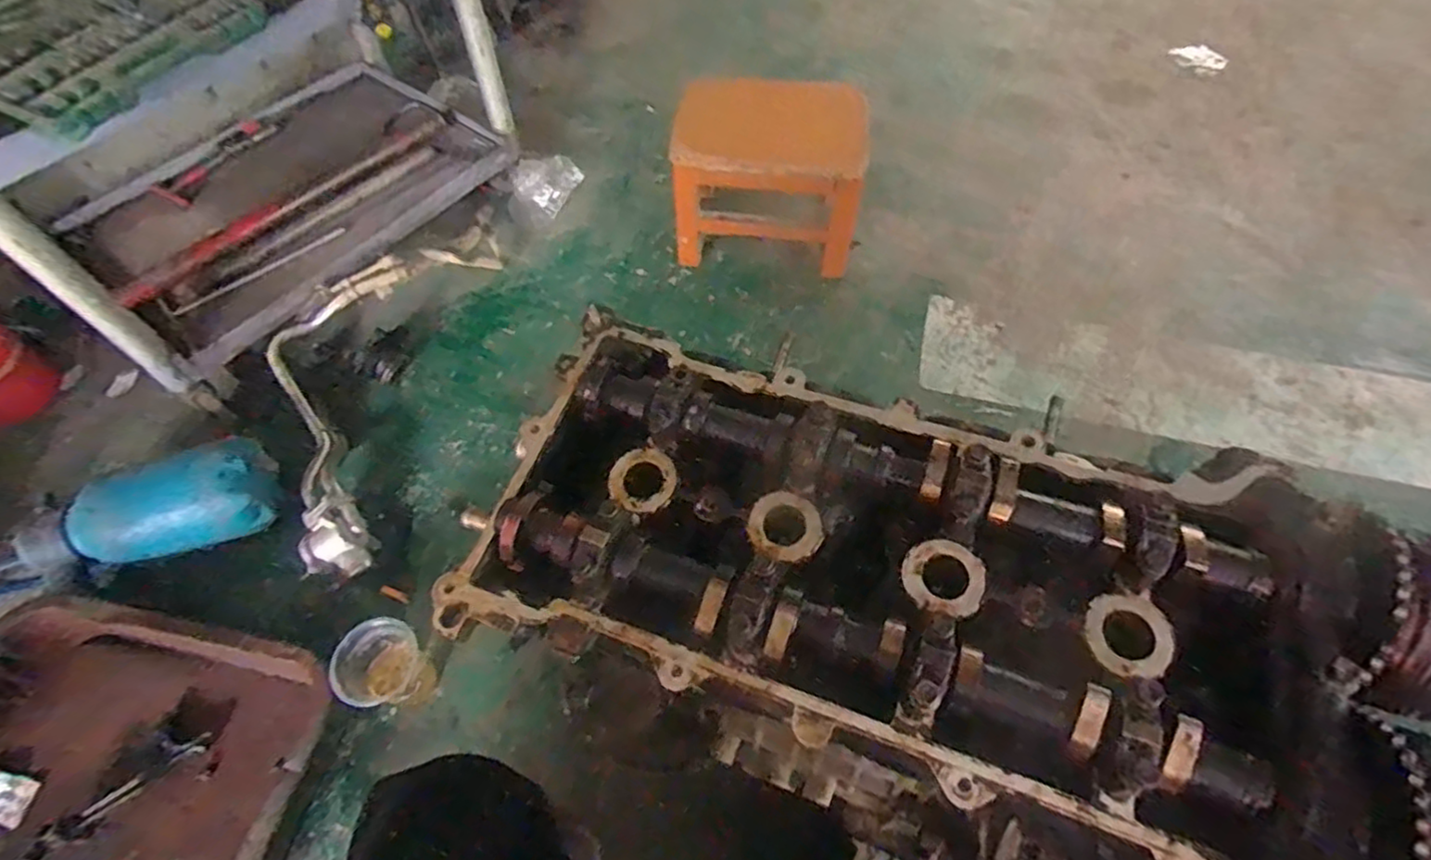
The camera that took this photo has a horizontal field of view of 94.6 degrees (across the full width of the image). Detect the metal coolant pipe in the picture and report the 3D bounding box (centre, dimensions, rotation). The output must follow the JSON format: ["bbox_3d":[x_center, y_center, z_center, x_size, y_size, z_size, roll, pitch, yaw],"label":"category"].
[{"bbox_3d":[-0.536,-0.069,0.988,0.259,0.111,0.571,6,58,4],"label":"metal coolant pipe"}]

